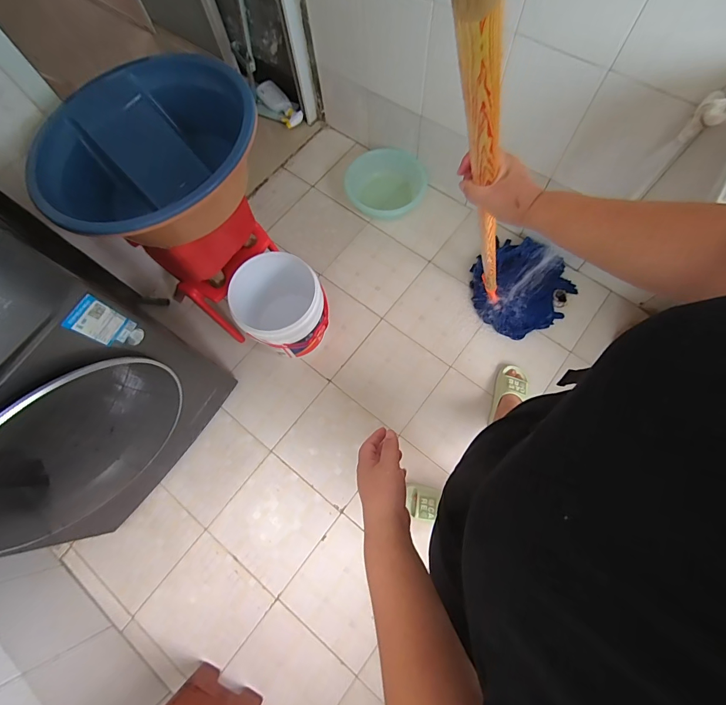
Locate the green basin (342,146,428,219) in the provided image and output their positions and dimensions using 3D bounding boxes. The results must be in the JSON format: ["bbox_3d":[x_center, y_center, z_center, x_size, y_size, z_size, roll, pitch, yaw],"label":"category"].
[{"bbox_3d":[0.092,-0.666,1.478,0.299,0.093,0.306,-1,72,2],"label":"green basin"}]

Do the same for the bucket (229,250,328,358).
[{"bbox_3d":[-0.248,-0.130,1.191,0.254,0.286,0.254,-1,71,3],"label":"bucket"}]

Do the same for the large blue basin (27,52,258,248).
[{"bbox_3d":[-0.488,-0.441,0.839,0.442,0.168,0.457,-1,71,3],"label":"large blue basin"}]

